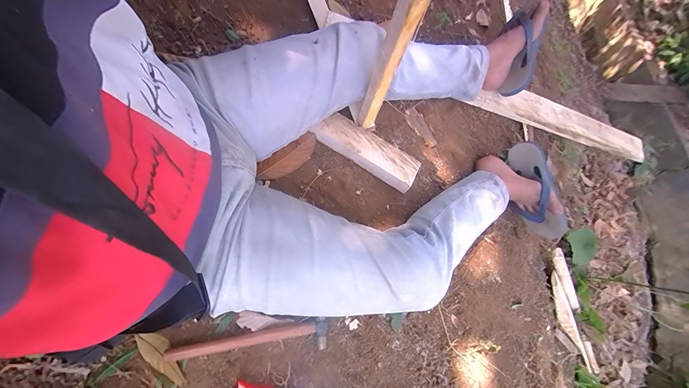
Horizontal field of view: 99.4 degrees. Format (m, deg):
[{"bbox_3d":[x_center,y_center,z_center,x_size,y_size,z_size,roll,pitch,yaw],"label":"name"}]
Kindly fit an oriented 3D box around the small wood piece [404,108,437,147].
[{"bbox_3d":[0.176,-0.153,0.675,0.036,0.007,0.100,-37,92,-13],"label":"small wood piece"}]

